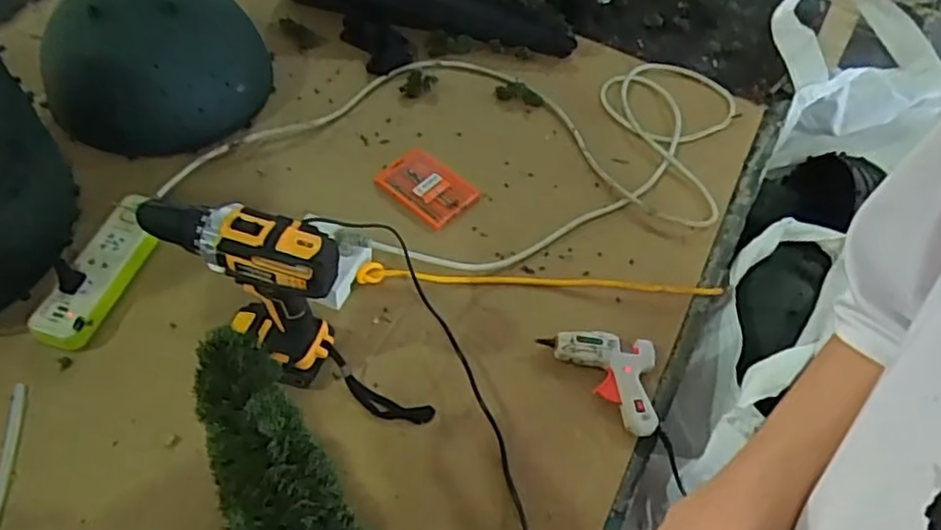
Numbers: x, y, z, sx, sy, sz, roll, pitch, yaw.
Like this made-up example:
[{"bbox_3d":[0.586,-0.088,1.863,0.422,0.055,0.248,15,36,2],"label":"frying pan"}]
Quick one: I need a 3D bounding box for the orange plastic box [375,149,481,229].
[{"bbox_3d":[-0.060,-0.108,0.918,0.088,0.020,0.131,-36,63,-29],"label":"orange plastic box"}]

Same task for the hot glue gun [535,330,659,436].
[{"bbox_3d":[0.145,0.125,0.759,0.129,0.031,0.109,8,51,0],"label":"hot glue gun"}]

